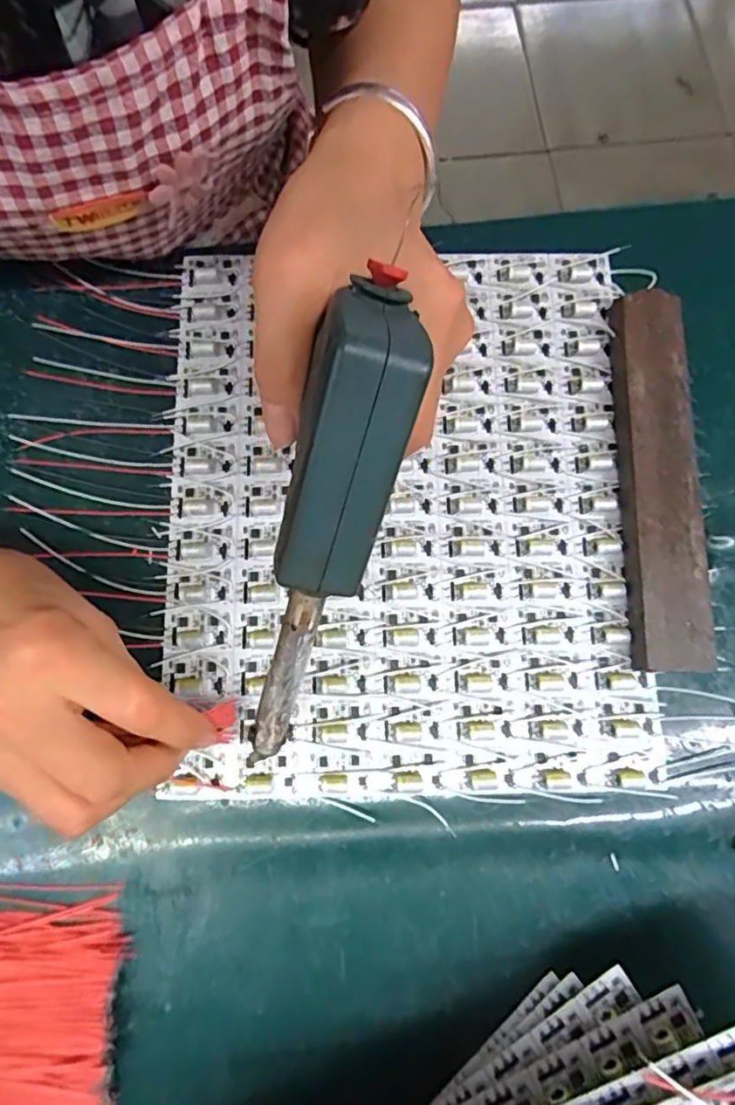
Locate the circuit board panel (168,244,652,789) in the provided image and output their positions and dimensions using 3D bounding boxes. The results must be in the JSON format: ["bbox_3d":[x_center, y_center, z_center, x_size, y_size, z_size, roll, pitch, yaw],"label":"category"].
[{"bbox_3d":[0.016,-0.026,0.298,0.239,0.008,0.287,0,77,-1],"label":"circuit board panel"}]

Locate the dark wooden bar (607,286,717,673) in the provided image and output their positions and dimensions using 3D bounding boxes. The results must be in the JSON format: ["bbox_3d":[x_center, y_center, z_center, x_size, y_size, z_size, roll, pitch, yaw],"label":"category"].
[{"bbox_3d":[0.149,-0.041,0.295,0.036,0.018,0.198,2,77,0],"label":"dark wooden bar"}]

